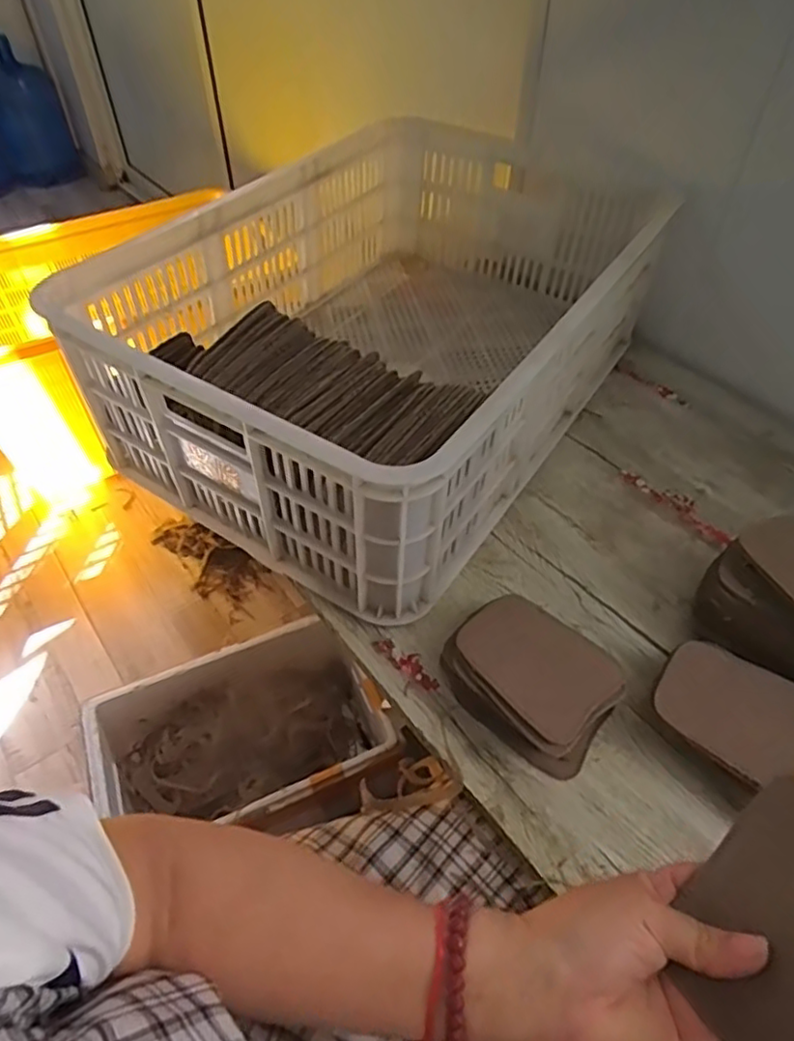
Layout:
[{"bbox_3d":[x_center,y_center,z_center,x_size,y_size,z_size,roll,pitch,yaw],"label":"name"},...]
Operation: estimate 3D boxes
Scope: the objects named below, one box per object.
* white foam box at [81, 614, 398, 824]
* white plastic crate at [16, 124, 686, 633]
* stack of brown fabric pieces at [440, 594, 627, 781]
[{"bbox_3d":[-0.226,0.332,0.967,0.385,0.162,0.238,-19,50,-16],"label":"white foam box"},{"bbox_3d":[0.023,-0.251,0.761,0.465,0.212,0.698,28,54,24],"label":"white plastic crate"},{"bbox_3d":[0.106,0.128,0.512,0.090,0.056,0.131,-35,56,-27],"label":"stack of brown fabric pieces"}]

